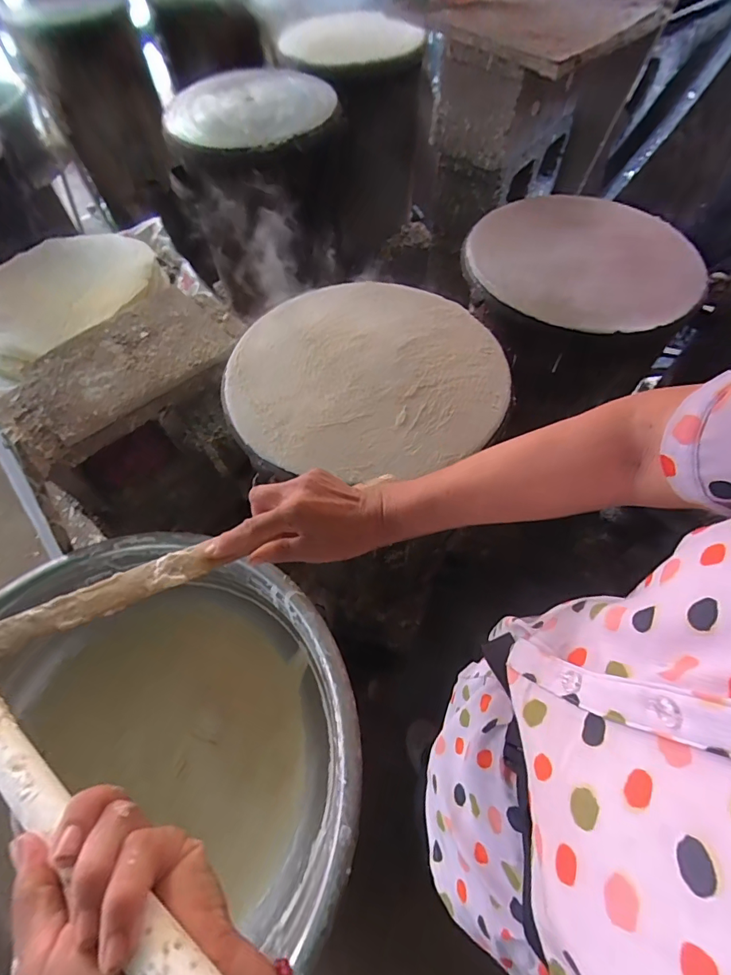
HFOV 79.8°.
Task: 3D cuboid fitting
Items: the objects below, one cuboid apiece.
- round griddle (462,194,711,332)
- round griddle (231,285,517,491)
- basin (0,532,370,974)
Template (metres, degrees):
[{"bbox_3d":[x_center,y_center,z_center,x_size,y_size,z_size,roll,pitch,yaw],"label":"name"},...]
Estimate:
[{"bbox_3d":[0.375,-0.395,0.751,0.367,0.037,0.367,0,61,1],"label":"round griddle"},{"bbox_3d":[0.007,-0.156,0.595,0.372,0.021,0.328,-29,64,-14],"label":"round griddle"},{"bbox_3d":[-0.290,0.382,0.577,0.544,0.200,0.561,0,61,1],"label":"basin"}]

